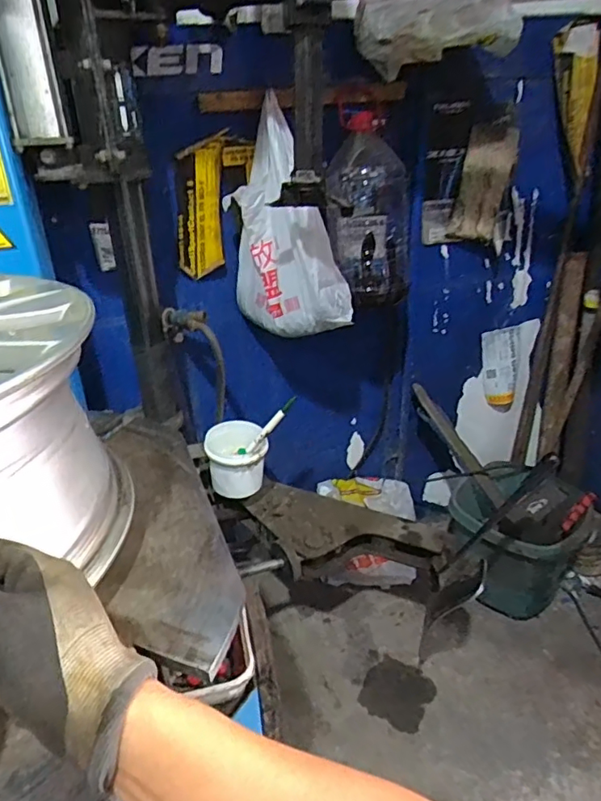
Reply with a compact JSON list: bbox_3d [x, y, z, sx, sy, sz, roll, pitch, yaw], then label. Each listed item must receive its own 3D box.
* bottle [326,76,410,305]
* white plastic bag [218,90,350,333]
[{"bbox_3d":[0.133,-0.387,1.050,0.153,0.365,0.172,2,28,10],"label":"bottle"},{"bbox_3d":[-0.022,-0.315,1.003,0.216,0.376,0.165,-5,27,-3],"label":"white plastic bag"}]

